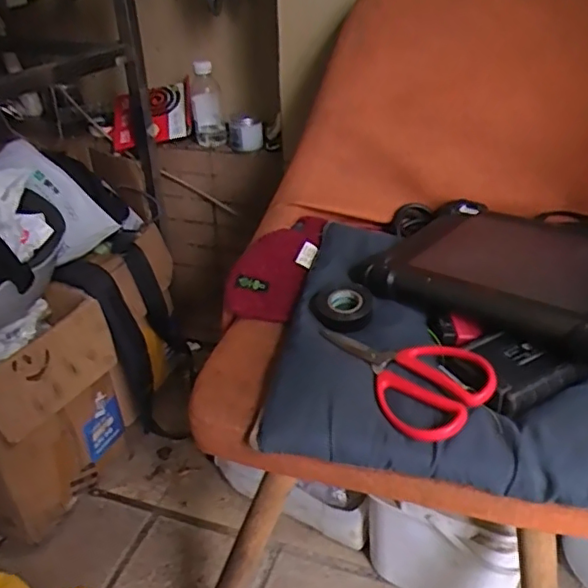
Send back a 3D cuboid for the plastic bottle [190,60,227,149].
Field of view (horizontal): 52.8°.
[{"bbox_3d":[-0.157,-0.340,1.075,0.056,0.153,0.054,-5,31,-6],"label":"plastic bottle"}]

